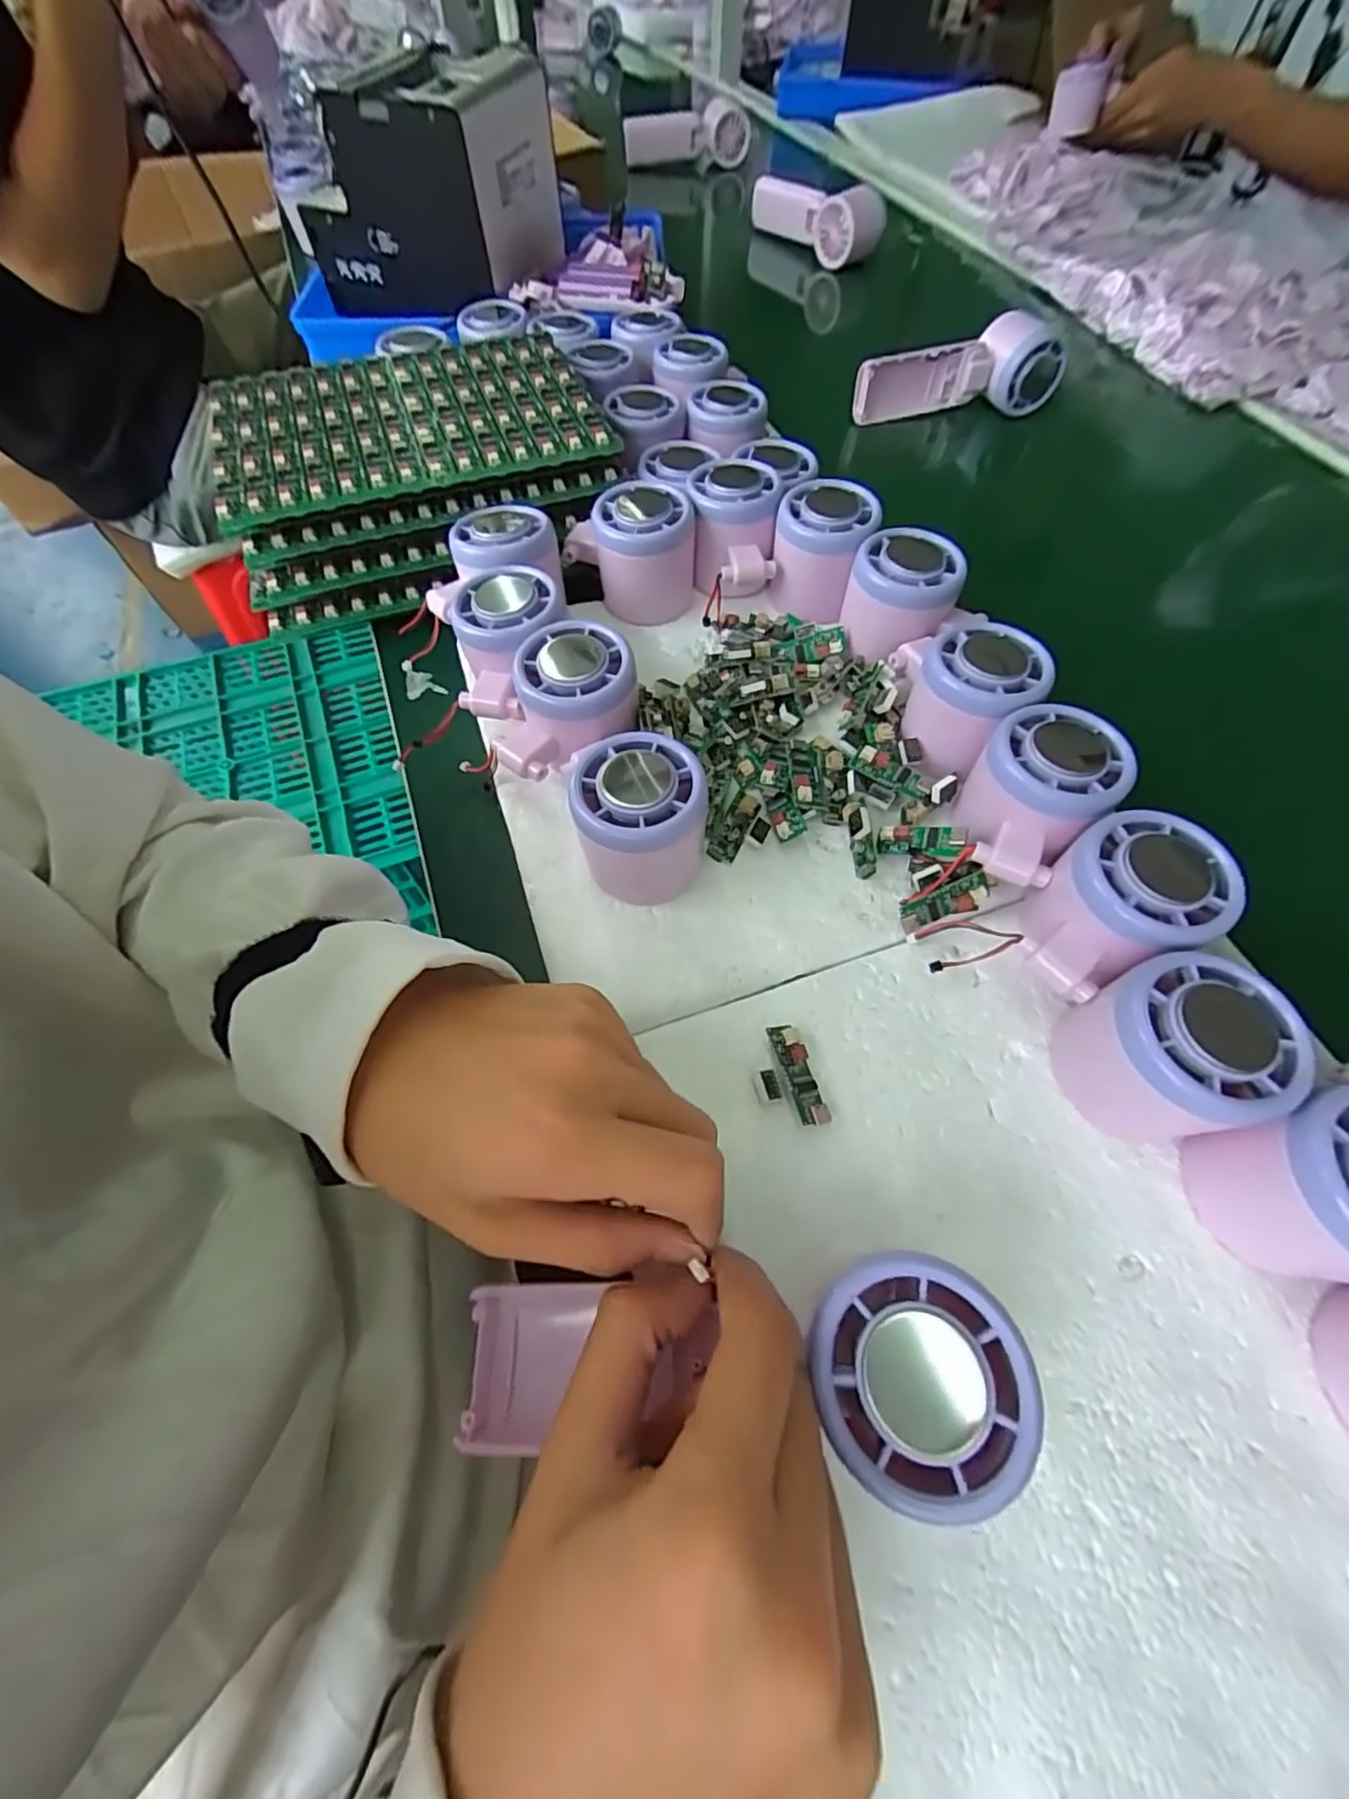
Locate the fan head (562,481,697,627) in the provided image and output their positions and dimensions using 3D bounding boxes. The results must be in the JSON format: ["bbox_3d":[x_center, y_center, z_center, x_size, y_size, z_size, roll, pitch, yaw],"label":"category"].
[{"bbox_3d":[-0.026,-0.202,0.371,0.074,0.058,0.055,4,62,2],"label":"fan head"}]

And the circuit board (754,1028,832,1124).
[{"bbox_3d":[0.043,0.070,0.246,0.022,0.010,0.038,-13,63,-6],"label":"circuit board"}]

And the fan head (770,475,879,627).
[{"bbox_3d":[0.084,-0.201,0.365,0.054,0.052,0.057,18,64,9],"label":"fan head"}]

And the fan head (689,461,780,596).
[{"bbox_3d":[0.034,-0.216,0.373,0.051,0.051,0.077,-3,62,-2],"label":"fan head"}]

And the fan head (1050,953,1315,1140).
[{"bbox_3d":[0.174,0.053,0.225,0.049,0.058,0.056,-3,62,-1],"label":"fan head"}]

